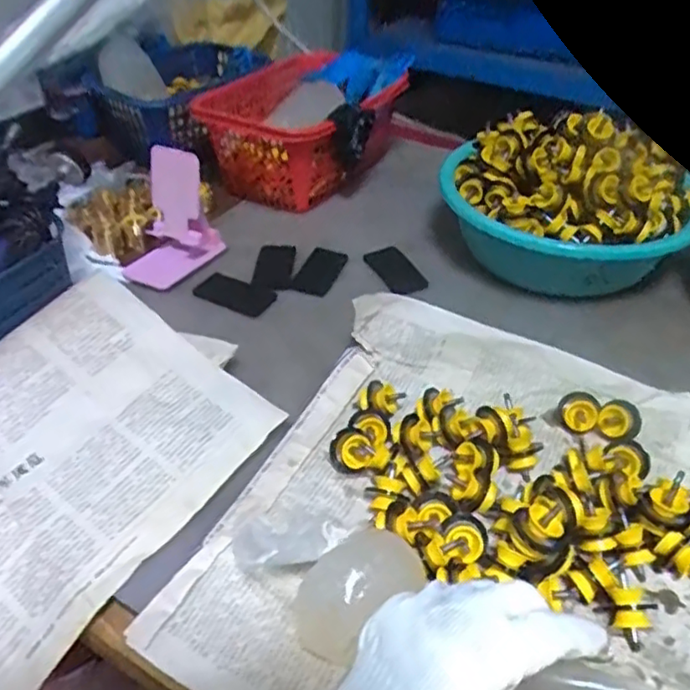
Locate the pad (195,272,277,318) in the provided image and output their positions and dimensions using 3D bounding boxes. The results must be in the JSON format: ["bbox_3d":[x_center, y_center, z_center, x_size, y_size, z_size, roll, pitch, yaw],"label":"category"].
[{"bbox_3d":[-0.116,-0.052,0.671,0.080,0.007,0.043,20,44,21],"label":"pad"}]

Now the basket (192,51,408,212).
[{"bbox_3d":[-0.053,-0.300,0.877,0.228,0.103,0.269,23,45,24],"label":"basket"}]

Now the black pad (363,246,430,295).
[{"bbox_3d":[0.058,-0.082,0.715,0.045,0.005,0.073,-27,60,-21],"label":"black pad"}]

